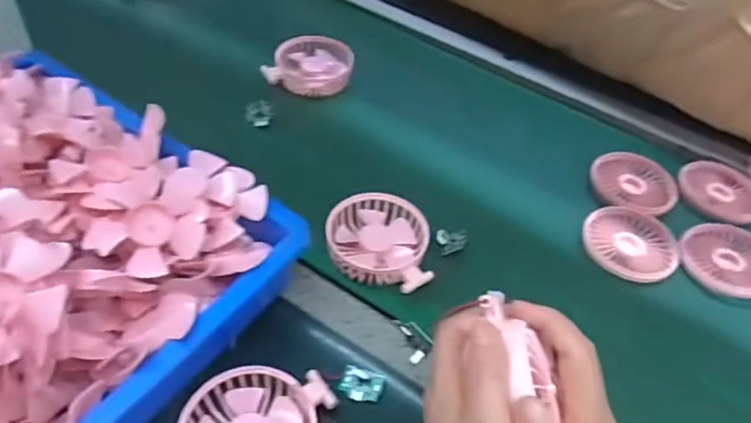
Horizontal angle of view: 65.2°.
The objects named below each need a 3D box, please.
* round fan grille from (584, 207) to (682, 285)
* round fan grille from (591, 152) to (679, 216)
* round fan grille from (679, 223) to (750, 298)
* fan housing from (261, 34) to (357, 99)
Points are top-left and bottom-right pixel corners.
[{"bbox_3d":[0.249,0.029,0.571,0.089,0.010,0.086,3,47,-4],"label":"round fan grille"},{"bbox_3d":[0.282,-0.033,0.634,0.091,0.015,0.091,3,47,-4],"label":"round fan grille"},{"bbox_3d":[0.344,0.045,0.567,0.086,0.015,0.086,3,47,-4],"label":"round fan grille"},{"bbox_3d":[-0.078,-0.177,0.701,0.097,0.038,0.081,7,47,0],"label":"fan housing"}]

